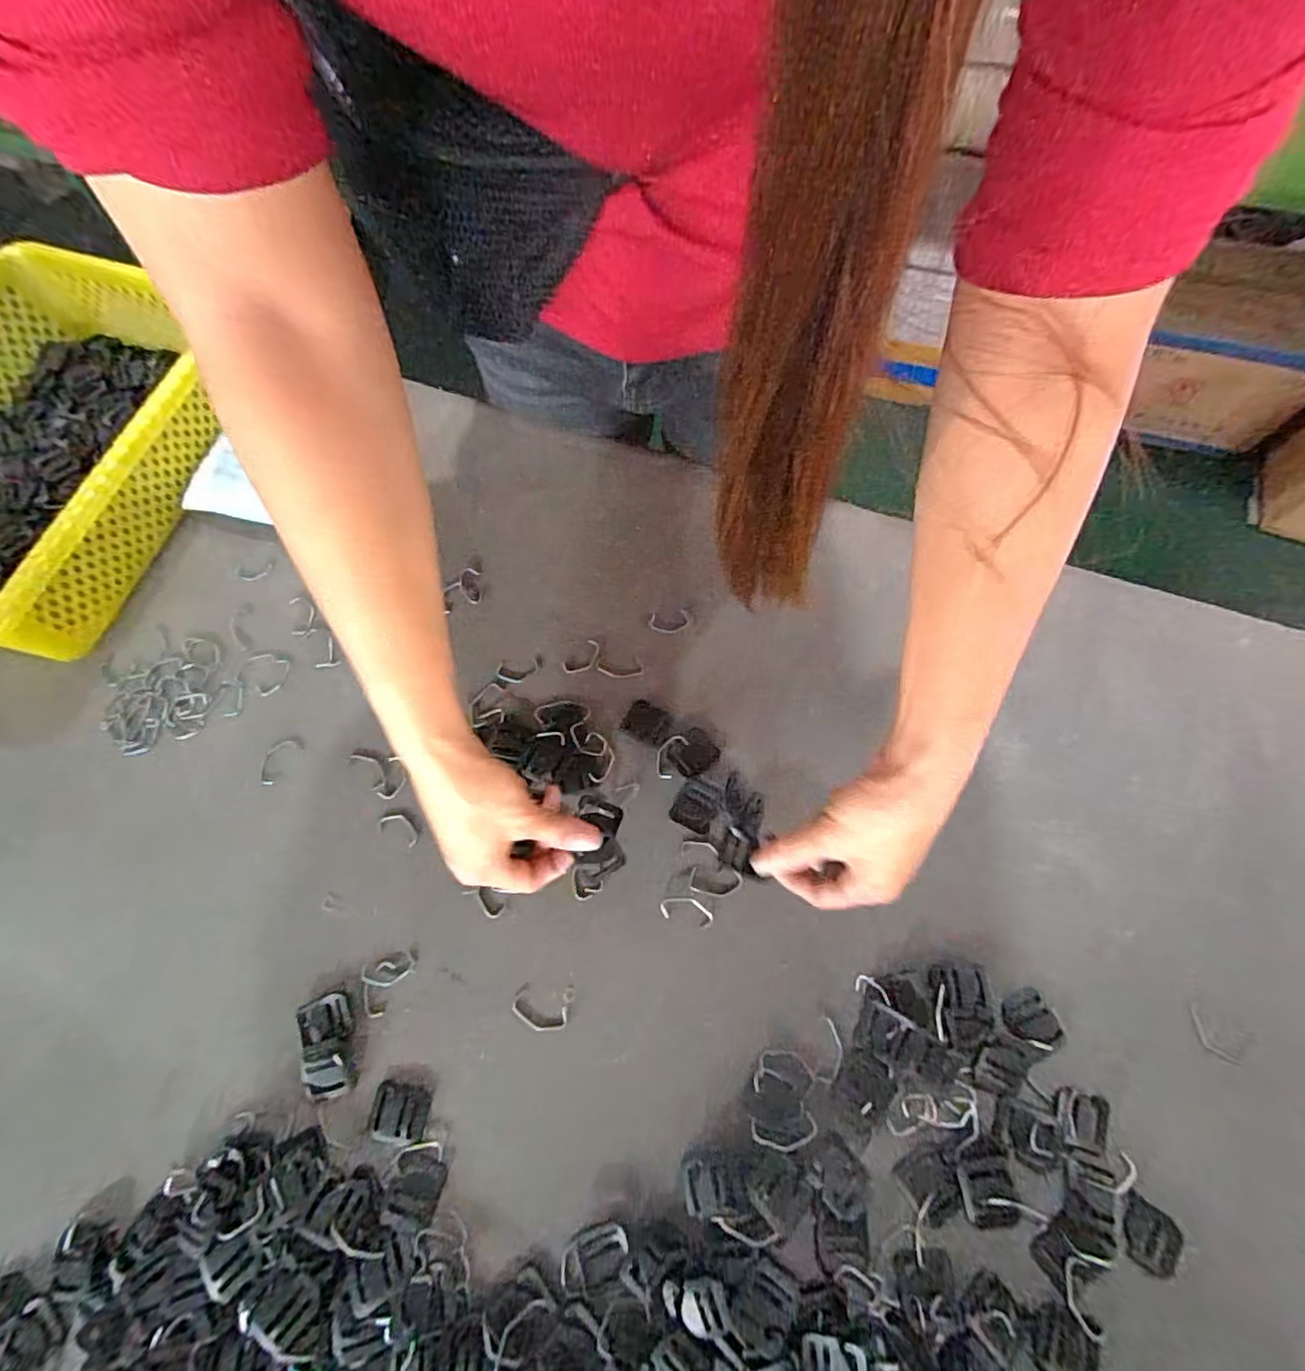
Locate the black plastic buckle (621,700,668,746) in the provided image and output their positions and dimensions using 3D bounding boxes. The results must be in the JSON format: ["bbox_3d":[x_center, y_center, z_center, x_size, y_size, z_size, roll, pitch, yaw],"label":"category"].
[{"bbox_3d":[-0.004,0.028,0.449,0.033,0.004,0.028,30,74,12],"label":"black plastic buckle"}]

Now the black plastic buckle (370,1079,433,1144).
[{"bbox_3d":[-0.158,0.267,0.370,0.034,0.004,0.029,4,71,4],"label":"black plastic buckle"}]

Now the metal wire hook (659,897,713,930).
[{"bbox_3d":[0.023,0.154,0.405,0.036,0.004,0.017,14,72,7],"label":"metal wire hook"}]

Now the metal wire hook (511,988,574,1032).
[{"bbox_3d":[-0.072,0.213,0.387,0.041,0.004,0.024,-2,70,1],"label":"metal wire hook"}]

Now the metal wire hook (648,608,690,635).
[{"bbox_3d":[0.013,-0.051,0.475,0.032,0.004,0.019,-5,70,1],"label":"metal wire hook"}]

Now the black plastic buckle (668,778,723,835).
[{"bbox_3d":[0.031,0.085,0.425,0.030,0.004,0.036,27,74,11],"label":"black plastic buckle"}]

